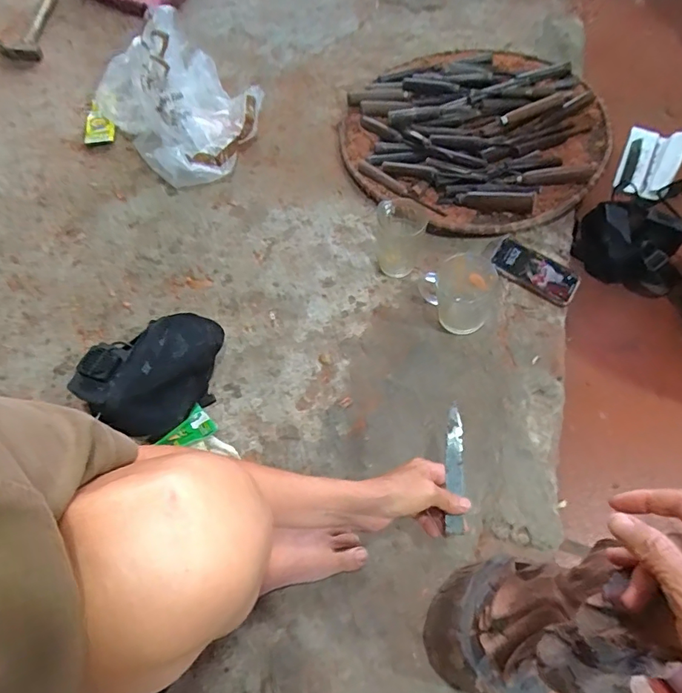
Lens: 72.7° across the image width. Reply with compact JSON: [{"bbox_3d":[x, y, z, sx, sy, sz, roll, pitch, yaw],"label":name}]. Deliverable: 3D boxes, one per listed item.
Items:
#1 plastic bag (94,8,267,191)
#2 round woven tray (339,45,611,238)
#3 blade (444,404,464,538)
[{"bbox_3d":[-0.321,-0.498,0.894,0.342,0.209,0.245,41,70,14],"label":"plastic bag"},{"bbox_3d":[0.258,-0.418,0.898,0.468,0.088,0.465,0,65,0],"label":"round woven tray"},{"bbox_3d":[0.129,0.136,0.525,0.020,0.009,0.143,4,67,2],"label":"blade"}]

